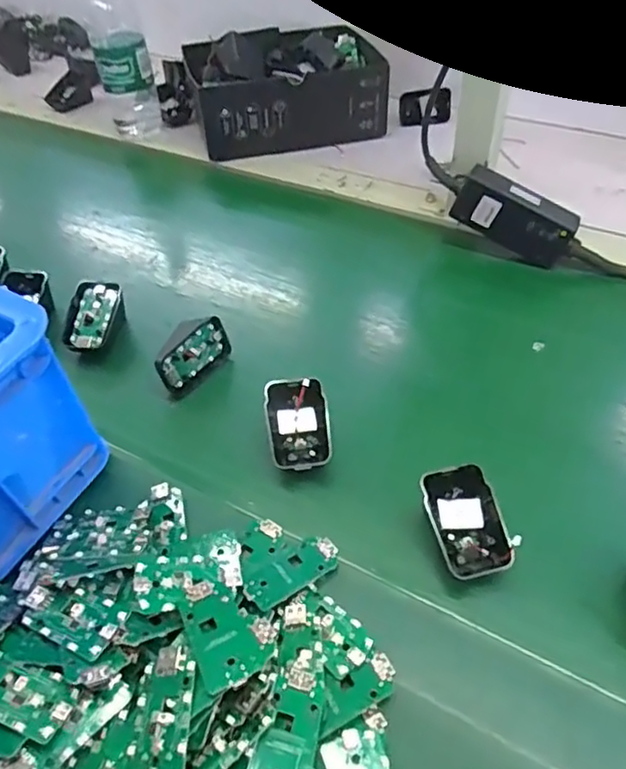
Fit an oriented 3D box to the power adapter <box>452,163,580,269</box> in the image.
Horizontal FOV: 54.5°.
[{"bbox_3d":[0.193,-0.162,0.587,0.112,0.050,0.025,31,53,4],"label":"power adapter"}]

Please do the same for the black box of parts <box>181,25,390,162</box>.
[{"bbox_3d":[-0.034,-0.389,0.804,0.239,0.091,0.159,-12,47,-7],"label":"black box of parts"}]

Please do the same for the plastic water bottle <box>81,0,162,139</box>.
[{"bbox_3d":[-0.246,-0.436,0.769,0.065,0.218,0.078,-16,48,-11],"label":"plastic water bottle"}]

